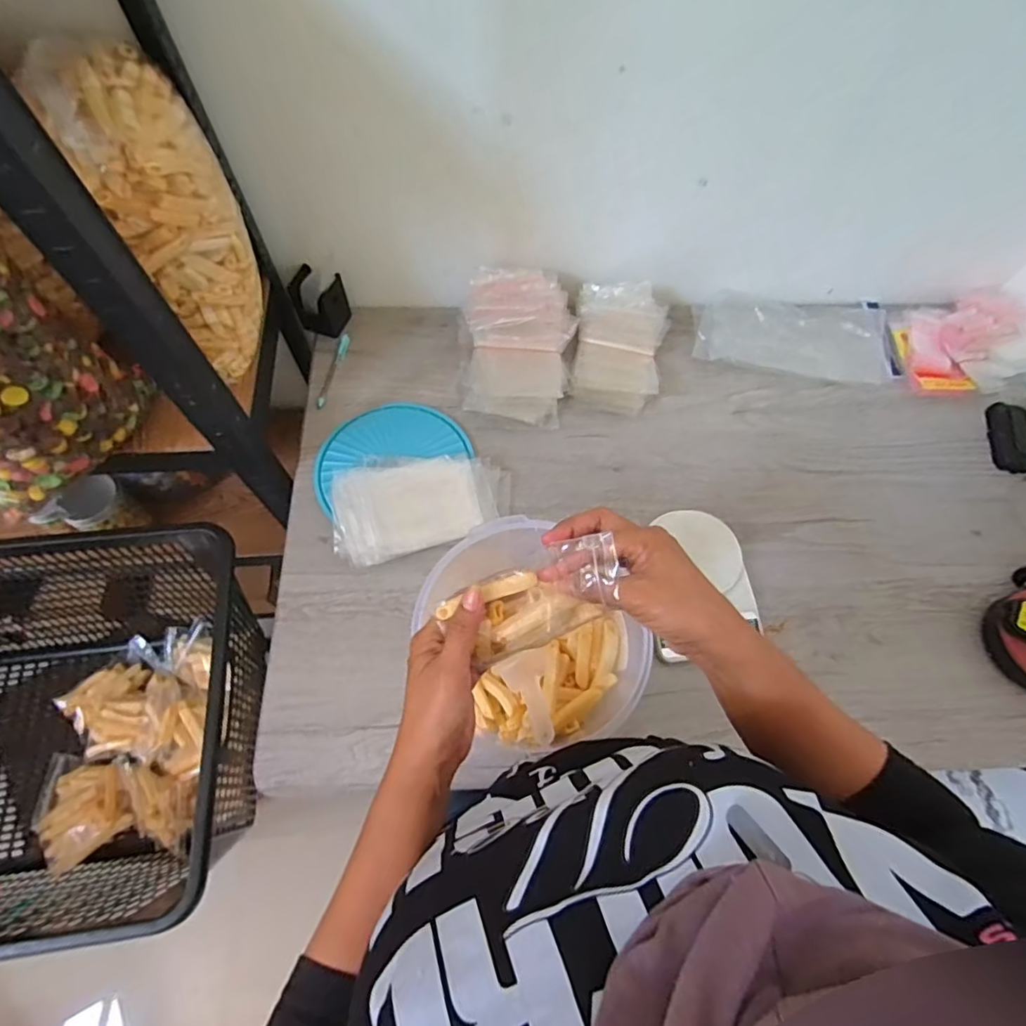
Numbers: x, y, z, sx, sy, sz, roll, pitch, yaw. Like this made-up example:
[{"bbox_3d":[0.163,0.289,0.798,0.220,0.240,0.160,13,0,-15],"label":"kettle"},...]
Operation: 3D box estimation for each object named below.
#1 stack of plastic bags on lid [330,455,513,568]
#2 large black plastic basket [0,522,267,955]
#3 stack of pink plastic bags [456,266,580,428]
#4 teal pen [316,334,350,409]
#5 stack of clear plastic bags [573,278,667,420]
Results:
[{"bbox_3d":[-0.120,-0.026,0.725,0.233,0.055,0.145,-20,70,-10],"label":"stack of plastic bags on lid"},{"bbox_3d":[-0.603,0.271,0.740,0.551,0.328,0.433,-5,66,-4],"label":"large black plastic basket"},{"bbox_3d":[0.007,-0.228,0.783,0.158,0.098,0.196,0,68,-2],"label":"stack of pink plastic bags"},{"bbox_3d":[-0.263,-0.210,0.825,0.013,0.010,0.129,11,68,3],"label":"teal pen"},{"bbox_3d":[0.151,-0.239,0.819,0.136,0.075,0.187,12,66,4],"label":"stack of clear plastic bags"}]

